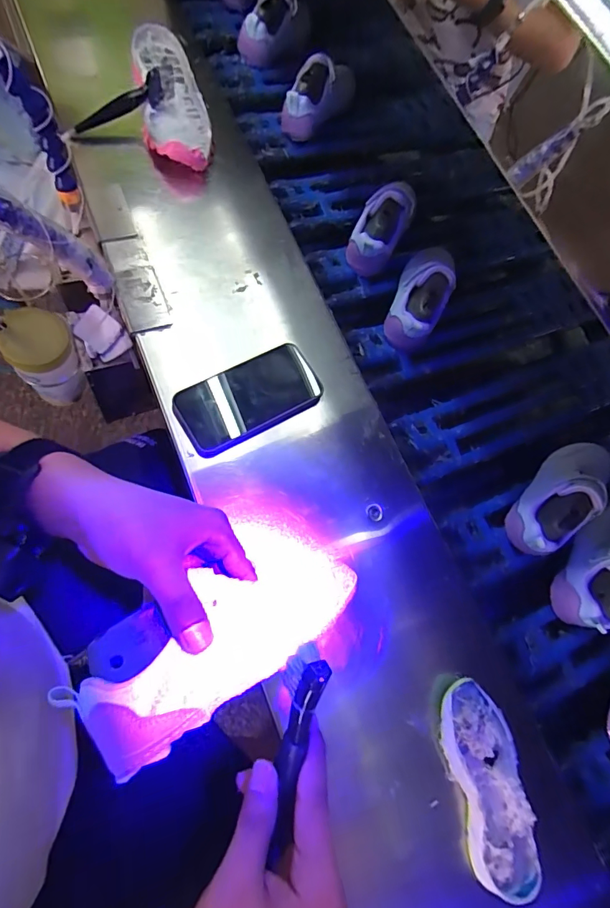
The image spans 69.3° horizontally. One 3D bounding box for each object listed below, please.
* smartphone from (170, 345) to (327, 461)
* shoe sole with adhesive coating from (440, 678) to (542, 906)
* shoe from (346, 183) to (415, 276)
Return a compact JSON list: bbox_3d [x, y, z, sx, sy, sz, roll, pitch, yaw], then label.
[{"bbox_3d":[-0.061,-0.064,0.502,0.164,0.018,0.079,-29,86,-17],"label":"smartphone"},{"bbox_3d":[0.171,0.303,0.405,0.067,0.034,0.167,-13,73,-1],"label":"shoe sole with adhesive coating"},{"bbox_3d":[0.107,-0.322,0.633,0.067,0.076,0.118,25,76,9],"label":"shoe"}]

